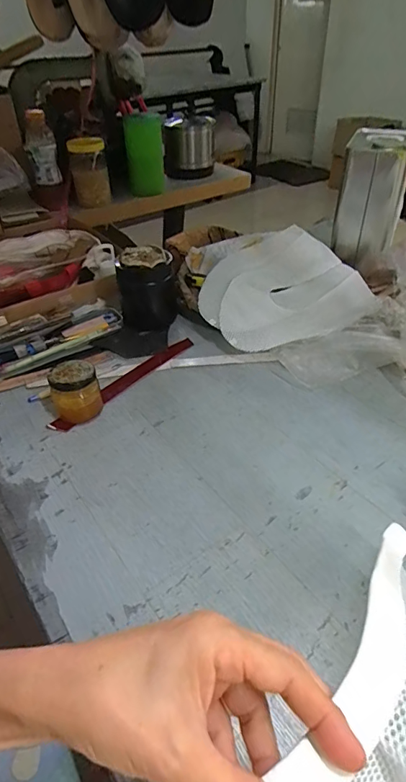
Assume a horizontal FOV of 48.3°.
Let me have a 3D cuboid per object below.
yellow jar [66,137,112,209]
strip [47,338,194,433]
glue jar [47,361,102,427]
[{"bbox_3d":[-0.275,-0.533,1.109,0.085,0.140,0.089,-7,41,-6],"label":"yellow jar"},{"bbox_3d":[-0.108,-0.016,0.660,0.029,0.005,0.259,28,49,30],"label":"strip"},{"bbox_3d":[-0.166,0.003,0.593,0.058,0.073,0.058,-16,42,-17],"label":"glue jar"}]

